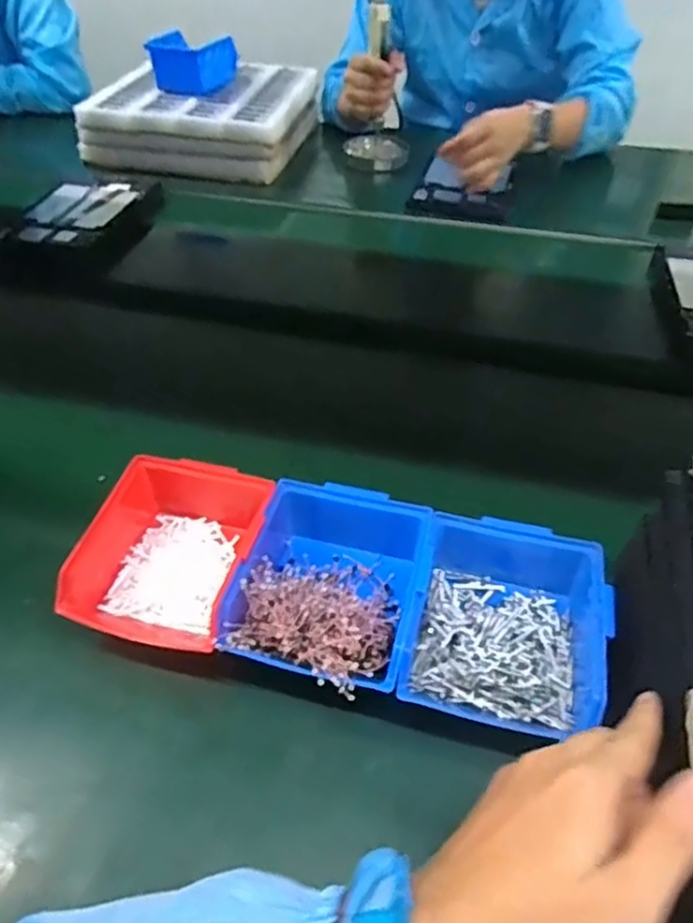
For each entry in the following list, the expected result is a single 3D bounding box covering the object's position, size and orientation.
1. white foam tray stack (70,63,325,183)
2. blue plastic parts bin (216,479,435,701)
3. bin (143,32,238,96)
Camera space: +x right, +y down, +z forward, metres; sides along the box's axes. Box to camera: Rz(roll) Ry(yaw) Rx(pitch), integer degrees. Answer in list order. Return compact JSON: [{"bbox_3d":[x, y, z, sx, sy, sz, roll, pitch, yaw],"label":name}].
[{"bbox_3d":[-0.251,-0.635,1.166,0.338,0.095,0.314,9,45,8],"label":"white foam tray stack"},{"bbox_3d":[-0.010,0.088,0.465,0.125,0.057,0.155,9,45,8],"label":"blue plastic parts bin"},{"bbox_3d":[-0.264,-0.689,1.127,0.109,0.078,0.121,14,46,12],"label":"bin"}]

